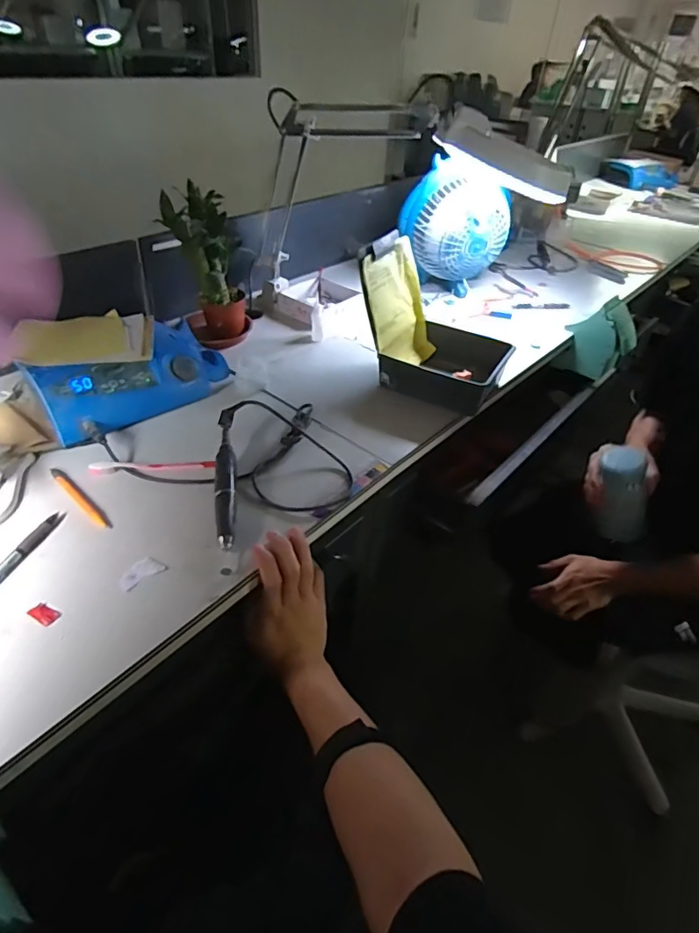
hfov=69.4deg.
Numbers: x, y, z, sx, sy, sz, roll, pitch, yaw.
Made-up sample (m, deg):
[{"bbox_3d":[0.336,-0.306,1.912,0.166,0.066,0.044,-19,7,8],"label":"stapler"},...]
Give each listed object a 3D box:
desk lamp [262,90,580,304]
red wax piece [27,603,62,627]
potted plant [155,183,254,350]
[{"bbox_3d":[0.101,-0.482,0.942,0.560,0.310,0.146,0,41,-5],"label":"desk lamp"},{"bbox_3d":[-0.286,0.138,0.473,0.028,0.007,0.016,21,43,19],"label":"red wax piece"},{"bbox_3d":[-0.229,-0.311,0.826,0.117,0.225,0.119,-6,41,-11],"label":"potted plant"}]

